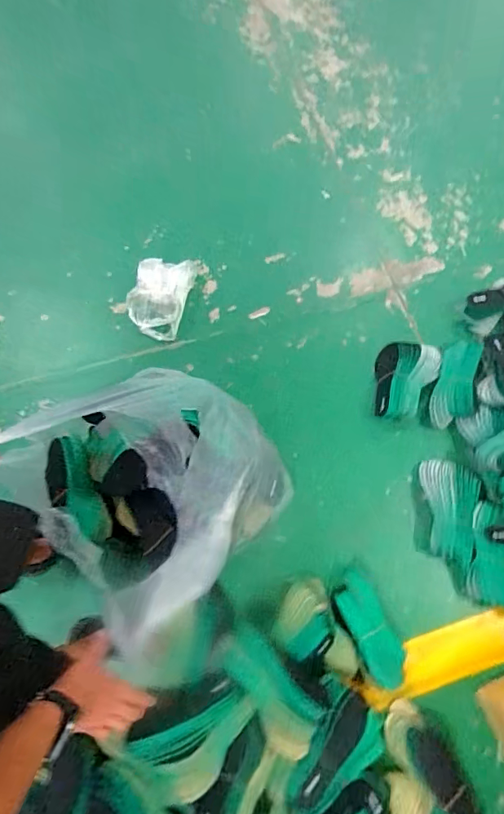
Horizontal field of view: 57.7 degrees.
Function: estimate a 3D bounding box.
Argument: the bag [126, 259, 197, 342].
[{"bbox_3d":[-0.303,-0.388,1.537,0.184,0.122,0.303,17,70,4],"label":"bag"}]

